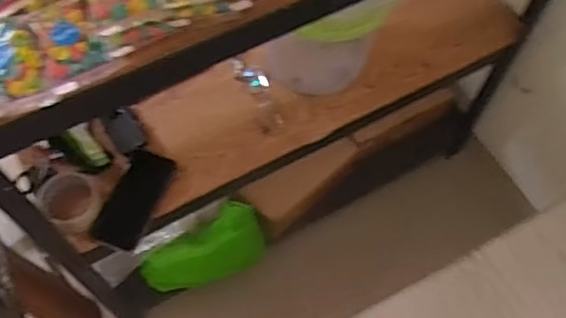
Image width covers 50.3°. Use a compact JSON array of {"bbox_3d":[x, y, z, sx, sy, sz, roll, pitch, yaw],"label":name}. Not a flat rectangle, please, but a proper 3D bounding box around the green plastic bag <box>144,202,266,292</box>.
[{"bbox_3d":[-0.156,0.187,1.200,0.241,0.108,0.112,-31,68,-14],"label":"green plastic bag"}]

